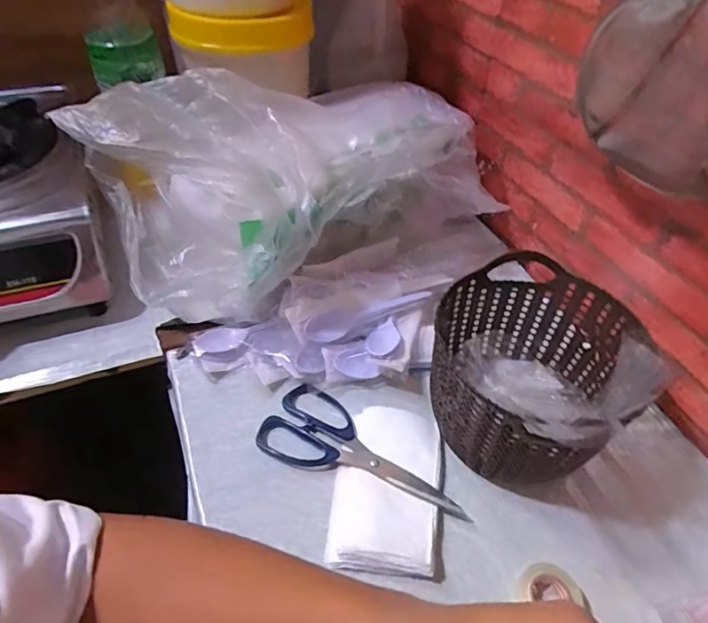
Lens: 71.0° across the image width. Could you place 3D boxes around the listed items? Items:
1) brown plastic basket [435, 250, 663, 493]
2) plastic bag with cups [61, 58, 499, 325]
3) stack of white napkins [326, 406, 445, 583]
[{"bbox_3d":[0.136,0.056,0.419,0.137,0.121,0.156,16,48,11],"label":"brown plastic basket"},{"bbox_3d":[-0.047,-0.134,0.489,0.371,0.193,0.189,-15,48,-18],"label":"plastic bag with cups"},{"bbox_3d":[0.030,0.138,0.404,0.087,0.022,0.137,6,47,2],"label":"stack of white napkins"}]

